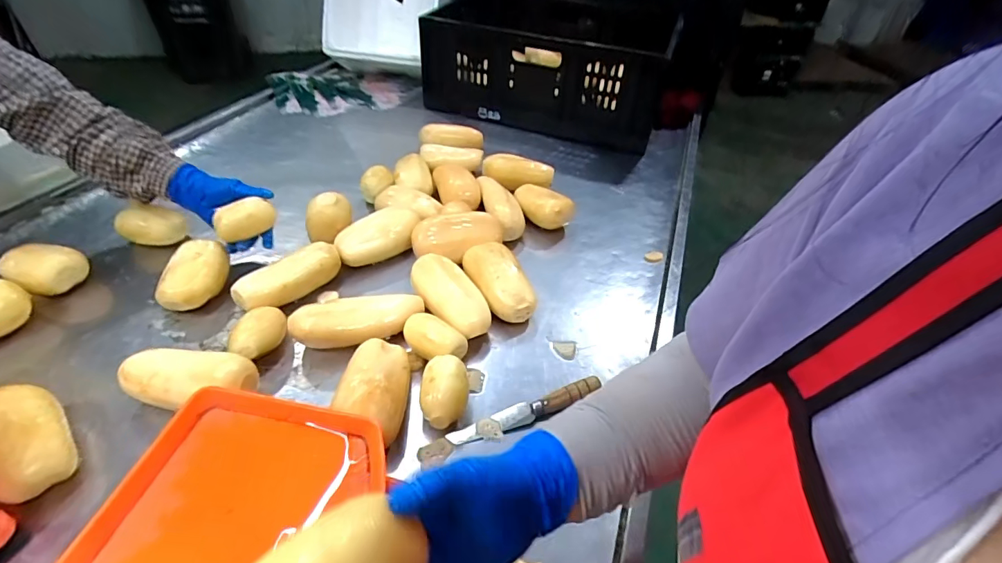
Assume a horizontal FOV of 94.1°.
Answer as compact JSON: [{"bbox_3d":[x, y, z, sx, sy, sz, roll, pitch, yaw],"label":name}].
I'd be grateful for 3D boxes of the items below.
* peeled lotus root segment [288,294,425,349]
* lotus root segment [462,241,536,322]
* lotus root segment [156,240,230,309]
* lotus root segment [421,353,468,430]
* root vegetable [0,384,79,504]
[{"bbox_3d":[-0.201,0.057,0.669,0.183,0.061,0.068,-11,45,-16],"label":"peeled lotus root segment"},{"bbox_3d":[-0.004,0.003,0.736,0.076,0.066,0.141,-17,47,-21],"label":"lotus root segment"},{"bbox_3d":[-0.458,-0.006,0.707,0.074,0.052,0.115,10,50,-6],"label":"lotus root segment"},{"bbox_3d":[-0.069,0.137,0.575,0.058,0.058,0.086,0,43,-5],"label":"lotus root segment"},{"bbox_3d":[-0.508,0.171,0.499,0.071,0.072,0.113,-26,51,-28],"label":"root vegetable"}]

